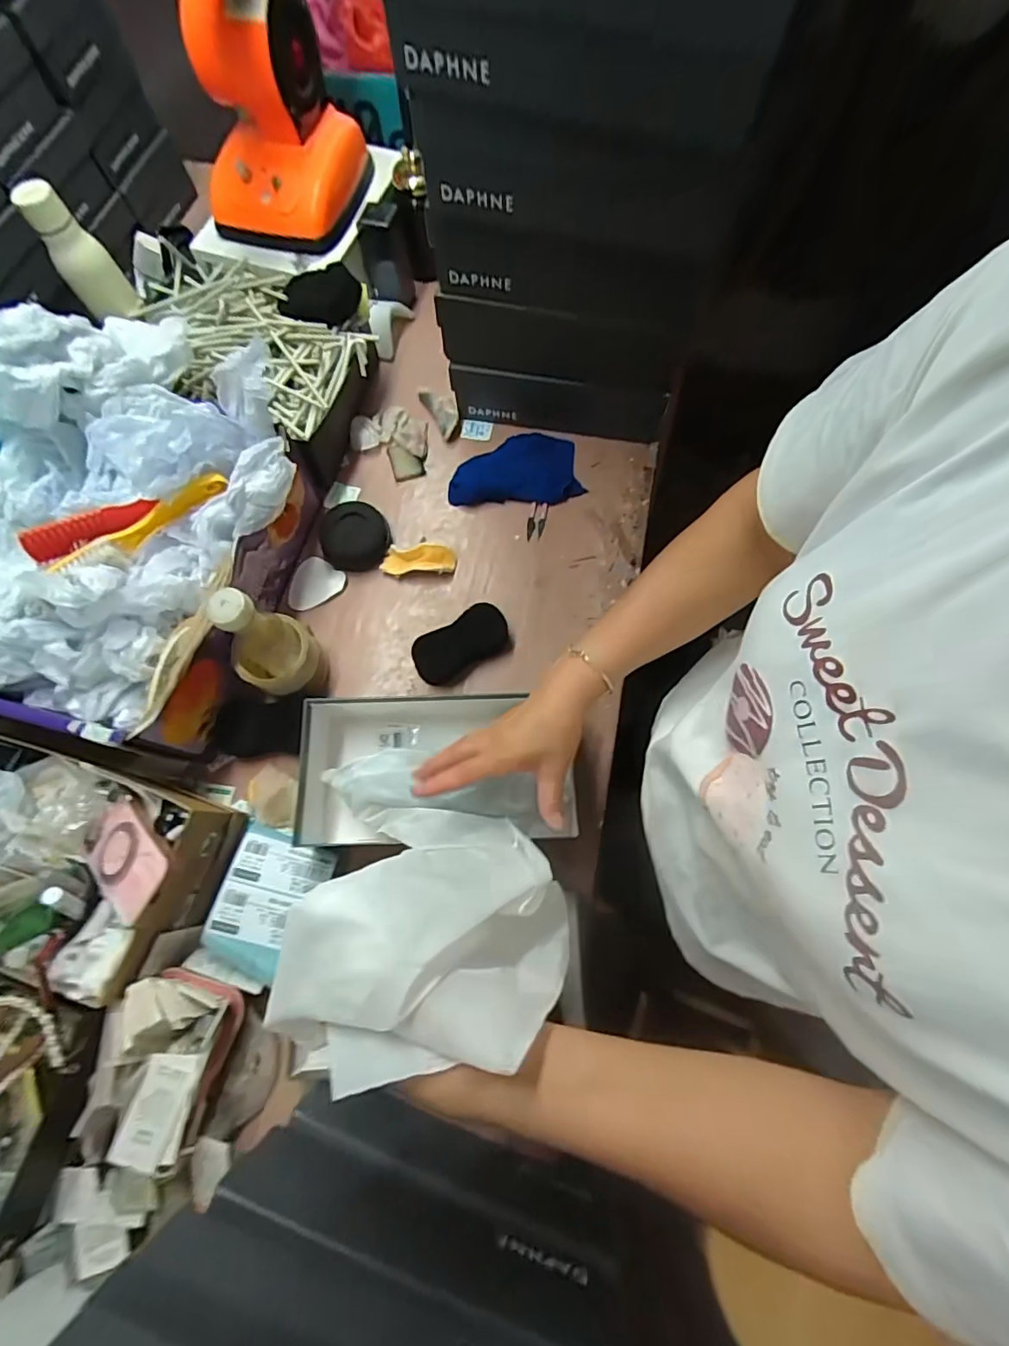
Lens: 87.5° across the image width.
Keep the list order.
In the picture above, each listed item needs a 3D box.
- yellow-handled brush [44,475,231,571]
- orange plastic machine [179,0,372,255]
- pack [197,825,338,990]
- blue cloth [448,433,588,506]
[{"bbox_3d":[-0.390,-0.162,0.573,0.032,0.031,0.188,43,77,13],"label":"yellow-handled brush"},{"bbox_3d":[-0.295,-0.702,0.659,0.144,0.230,0.188,13,73,5],"label":"orange plastic machine"},{"bbox_3d":[-0.261,0.246,0.567,0.118,0.039,0.139,18,73,6],"label":"pack"},{"bbox_3d":[0.016,-0.296,0.765,0.182,0.022,0.110,0,72,0],"label":"blue cloth"}]

